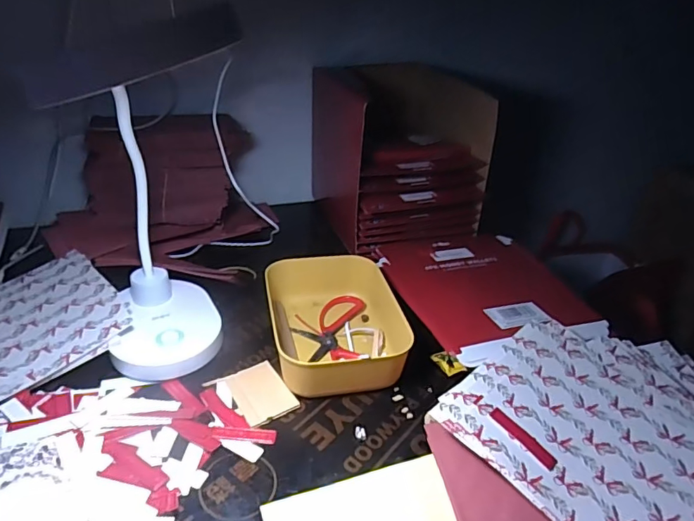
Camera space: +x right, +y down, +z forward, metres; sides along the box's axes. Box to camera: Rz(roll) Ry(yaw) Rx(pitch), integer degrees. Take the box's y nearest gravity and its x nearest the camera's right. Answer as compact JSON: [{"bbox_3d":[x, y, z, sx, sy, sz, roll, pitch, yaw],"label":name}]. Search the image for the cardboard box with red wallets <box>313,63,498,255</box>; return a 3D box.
[{"bbox_3d":[0.072,-0.180,0.777,0.208,0.189,0.245,-9,33,-19],"label":"cardboard box with red wallets"}]

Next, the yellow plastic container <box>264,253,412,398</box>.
[{"bbox_3d":[-0.012,0.065,0.554,0.141,0.052,0.192,-5,32,-13],"label":"yellow plastic container"}]

